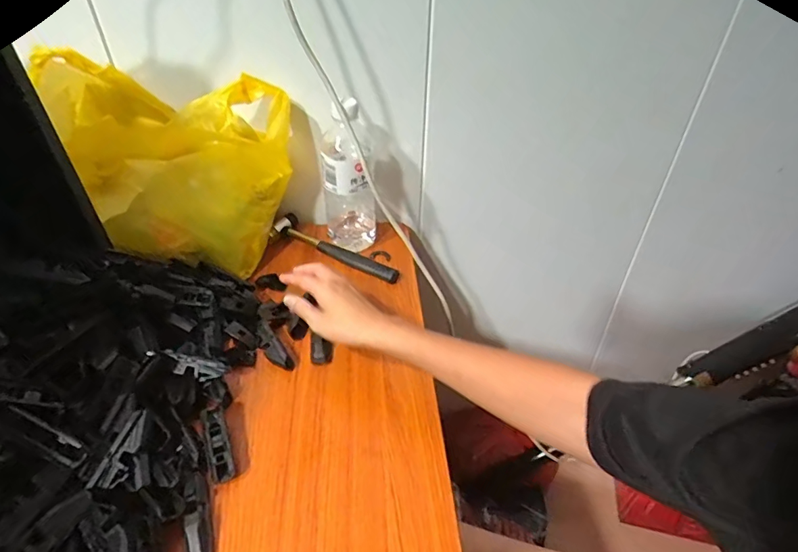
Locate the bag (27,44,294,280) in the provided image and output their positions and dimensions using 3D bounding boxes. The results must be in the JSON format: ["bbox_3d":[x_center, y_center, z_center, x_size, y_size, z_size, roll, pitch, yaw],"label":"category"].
[{"bbox_3d":[-0.289,-0.133,0.569,0.274,0.222,0.173,3,40,3],"label":"bag"}]

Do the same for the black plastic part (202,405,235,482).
[{"bbox_3d":[-0.168,0.154,0.418,0.018,0.022,0.071,-15,42,-20],"label":"black plastic part"}]

